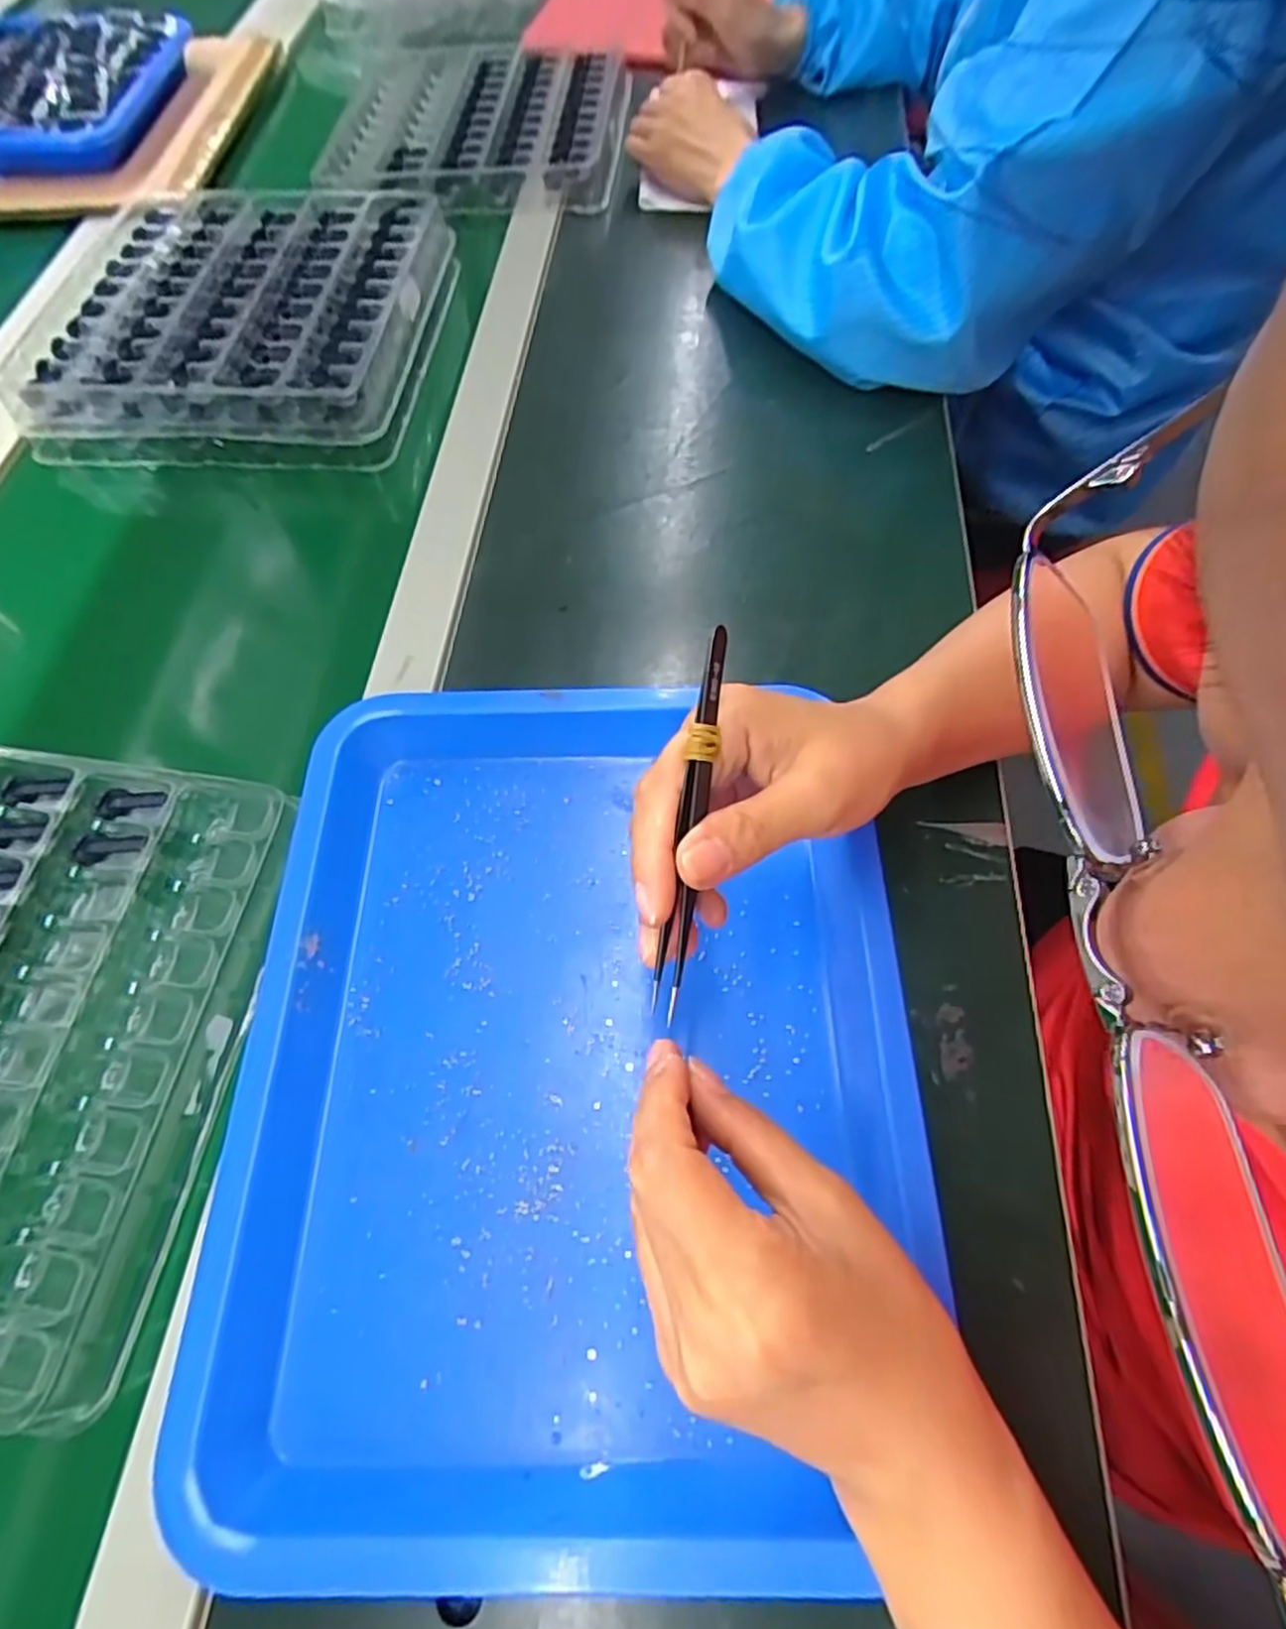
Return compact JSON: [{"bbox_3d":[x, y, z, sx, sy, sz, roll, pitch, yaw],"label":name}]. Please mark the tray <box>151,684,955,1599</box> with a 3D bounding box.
[{"bbox_3d":[-0.025,0.093,0.311,0.271,0.034,0.326,0,64,2],"label":"tray"}]

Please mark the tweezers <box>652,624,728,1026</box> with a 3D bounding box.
[{"bbox_3d":[0.016,0.001,0.242,0.009,0.008,0.124,8,85,6],"label":"tweezers"}]

